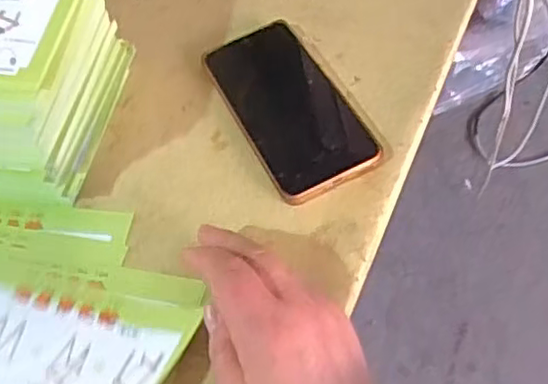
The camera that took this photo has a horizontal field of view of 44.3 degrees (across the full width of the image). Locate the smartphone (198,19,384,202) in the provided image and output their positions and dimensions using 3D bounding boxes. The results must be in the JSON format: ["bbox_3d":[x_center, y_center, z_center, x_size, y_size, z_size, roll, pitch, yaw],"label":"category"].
[{"bbox_3d":[0.011,-0.067,0.501,0.079,0.010,0.162,-27,56,-4],"label":"smartphone"}]

